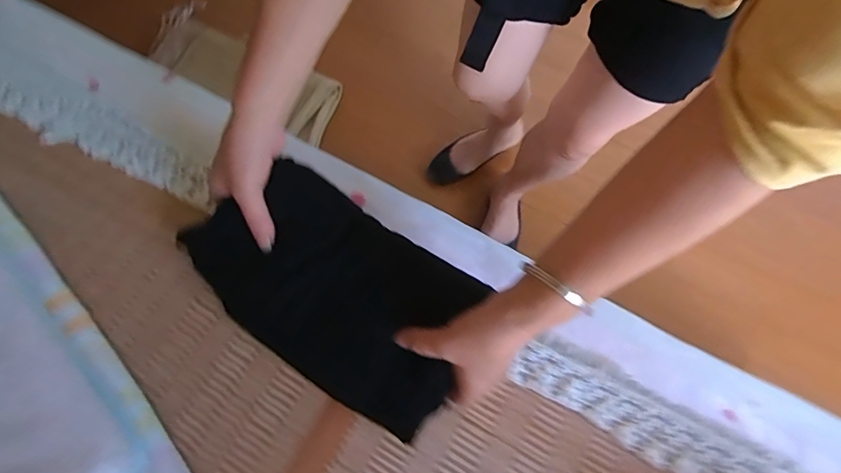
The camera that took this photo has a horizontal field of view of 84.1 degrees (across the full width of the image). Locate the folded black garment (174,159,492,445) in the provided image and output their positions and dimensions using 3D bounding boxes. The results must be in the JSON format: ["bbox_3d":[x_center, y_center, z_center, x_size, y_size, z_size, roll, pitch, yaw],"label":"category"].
[{"bbox_3d":[-0.079,0.044,0.420,0.257,0.047,0.151,31,73,11],"label":"folded black garment"}]

